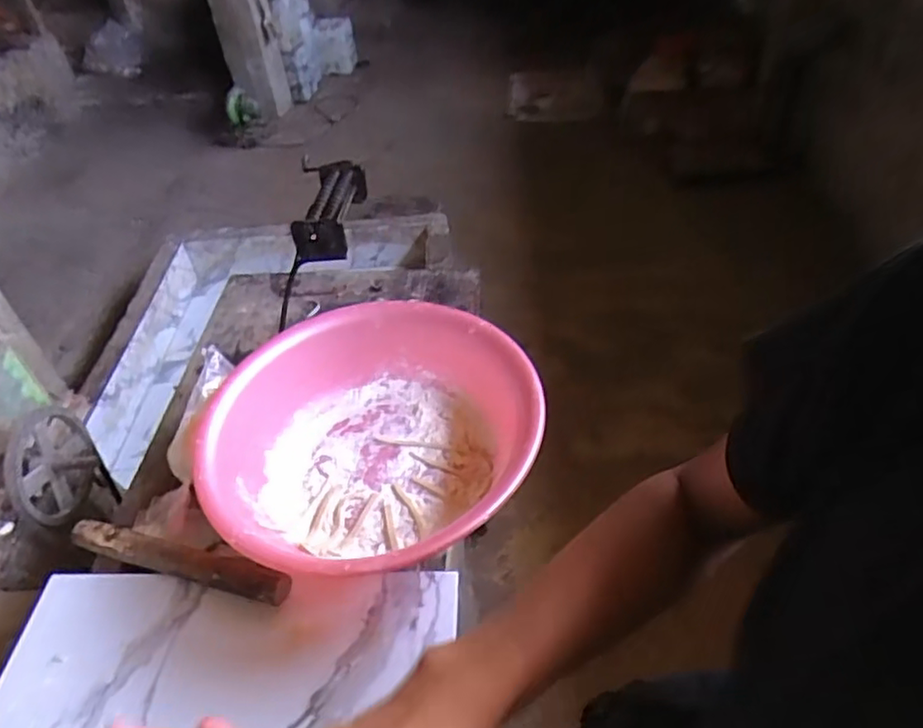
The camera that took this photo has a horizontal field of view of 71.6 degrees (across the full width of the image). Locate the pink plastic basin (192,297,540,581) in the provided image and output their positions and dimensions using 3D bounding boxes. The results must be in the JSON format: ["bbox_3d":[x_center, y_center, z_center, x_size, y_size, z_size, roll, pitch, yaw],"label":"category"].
[{"bbox_3d":[-0.111,0.082,0.842,0.404,0.158,0.414,-3,43,3],"label":"pink plastic basin"}]

